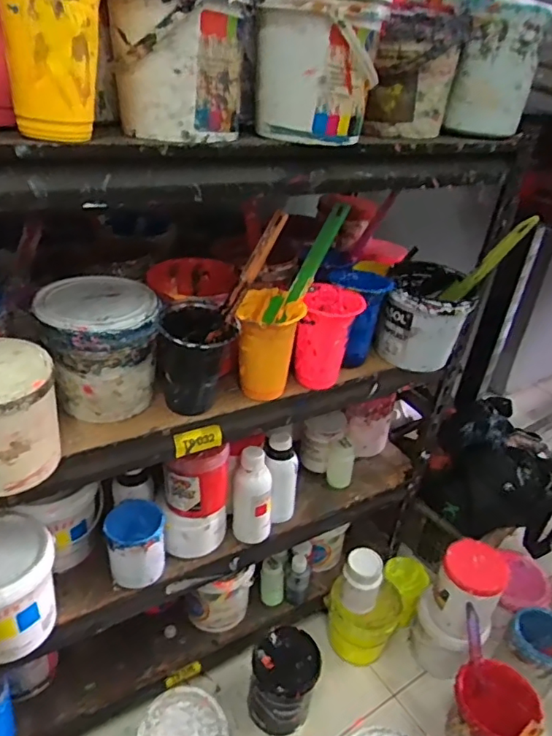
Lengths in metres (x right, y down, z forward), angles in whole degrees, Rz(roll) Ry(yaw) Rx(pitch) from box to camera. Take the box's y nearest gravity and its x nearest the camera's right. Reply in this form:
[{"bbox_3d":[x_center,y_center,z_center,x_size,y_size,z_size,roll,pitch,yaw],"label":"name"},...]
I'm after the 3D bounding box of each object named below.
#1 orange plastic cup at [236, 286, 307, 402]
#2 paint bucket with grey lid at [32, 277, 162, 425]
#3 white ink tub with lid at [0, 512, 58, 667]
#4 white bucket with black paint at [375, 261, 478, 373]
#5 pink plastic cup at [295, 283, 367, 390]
[{"bbox_3d":[-0.011,-0.024,0.669,0.073,0.126,0.075,5,32,-3],"label":"orange plastic cup"},{"bbox_3d":[-0.199,-0.019,0.625,0.118,0.126,0.117,5,32,-3],"label":"paint bucket with grey lid"},{"bbox_3d":[-0.331,0.261,0.658,0.122,0.120,0.118,5,32,-3],"label":"white ink tub with lid"},{"bbox_3d":[0.213,-0.074,0.807,0.113,0.114,0.130,11,32,7],"label":"white bucket with black paint"},{"bbox_3d":[0.066,-0.040,0.715,0.073,0.117,0.078,5,32,-3],"label":"pink plastic cup"}]

